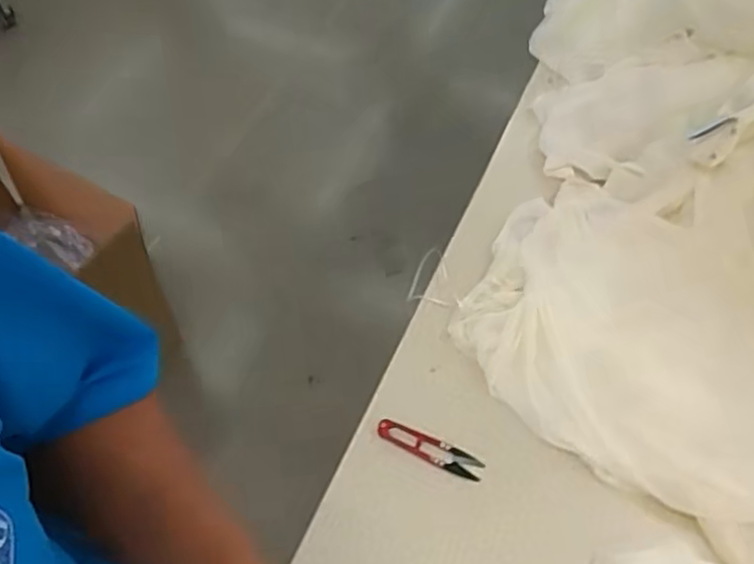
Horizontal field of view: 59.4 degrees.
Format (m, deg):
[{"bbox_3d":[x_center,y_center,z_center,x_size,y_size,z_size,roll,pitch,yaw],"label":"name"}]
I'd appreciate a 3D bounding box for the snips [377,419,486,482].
[{"bbox_3d":[0.049,0.155,0.612,0.101,0.005,0.023,23,58,13],"label":"snips"}]

